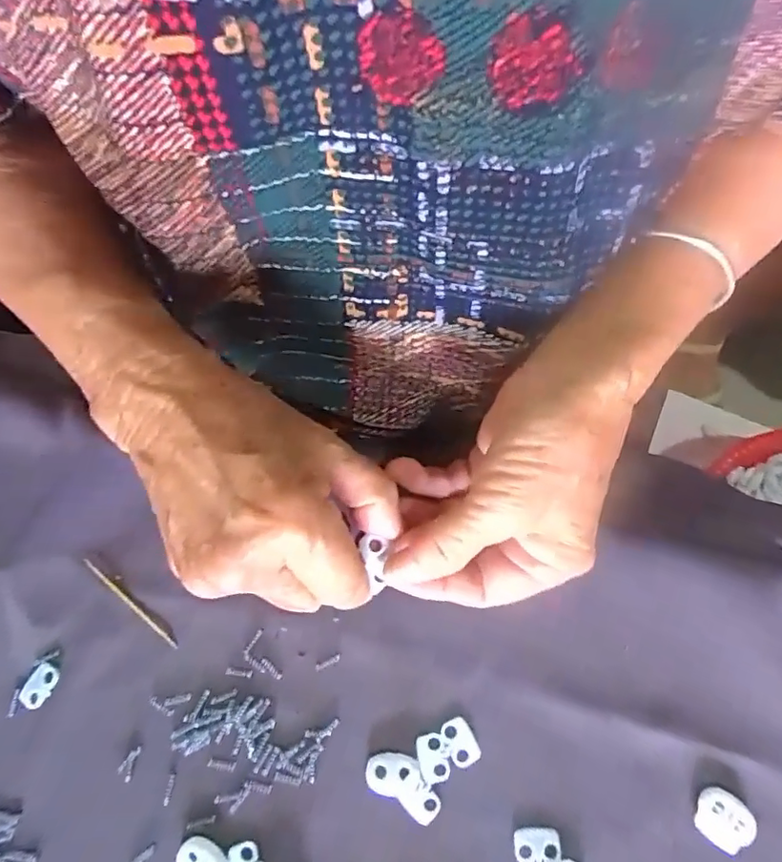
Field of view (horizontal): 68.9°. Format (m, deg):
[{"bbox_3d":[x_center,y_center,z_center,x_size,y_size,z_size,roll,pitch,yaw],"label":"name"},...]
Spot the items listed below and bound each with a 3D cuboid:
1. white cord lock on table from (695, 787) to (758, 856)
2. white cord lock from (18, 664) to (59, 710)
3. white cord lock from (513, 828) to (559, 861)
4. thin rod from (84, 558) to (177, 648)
[{"bbox_3d":[0.135,0.157,0.230,0.021,0.007,0.019,39,79,13],"label":"white cord lock on table"},{"bbox_3d":[-0.156,0.113,0.252,0.013,0.004,0.020,36,78,12],"label":"white cord lock"},{"bbox_3d":[0.059,0.169,0.232,0.018,0.004,0.012,-5,73,2],"label":"white cord lock"},{"bbox_3d":[-0.121,0.079,0.265,0.060,0.006,0.004,38,79,13],"label":"thin rod"}]

